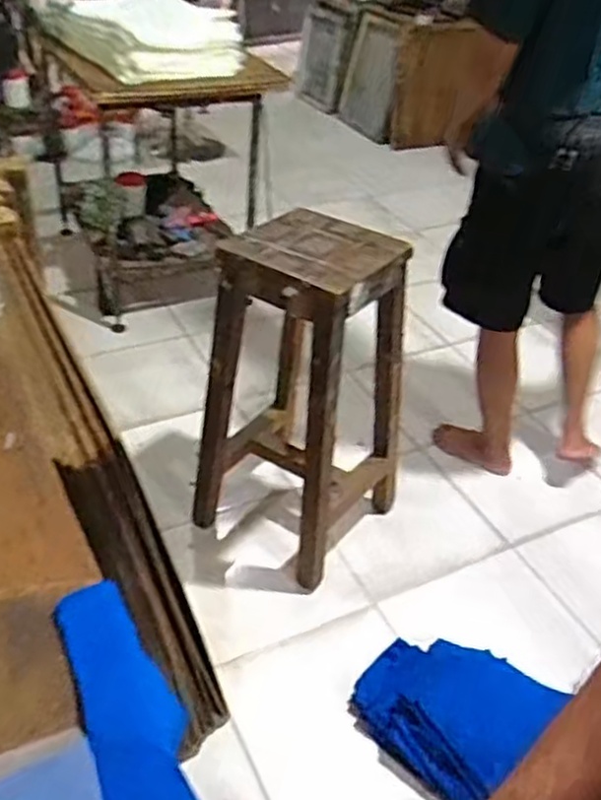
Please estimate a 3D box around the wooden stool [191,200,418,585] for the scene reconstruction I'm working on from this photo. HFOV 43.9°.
[{"bbox_3d":[0.008,-0.010,1.646,0.333,0.718,0.350,28,45,27],"label":"wooden stool"}]

